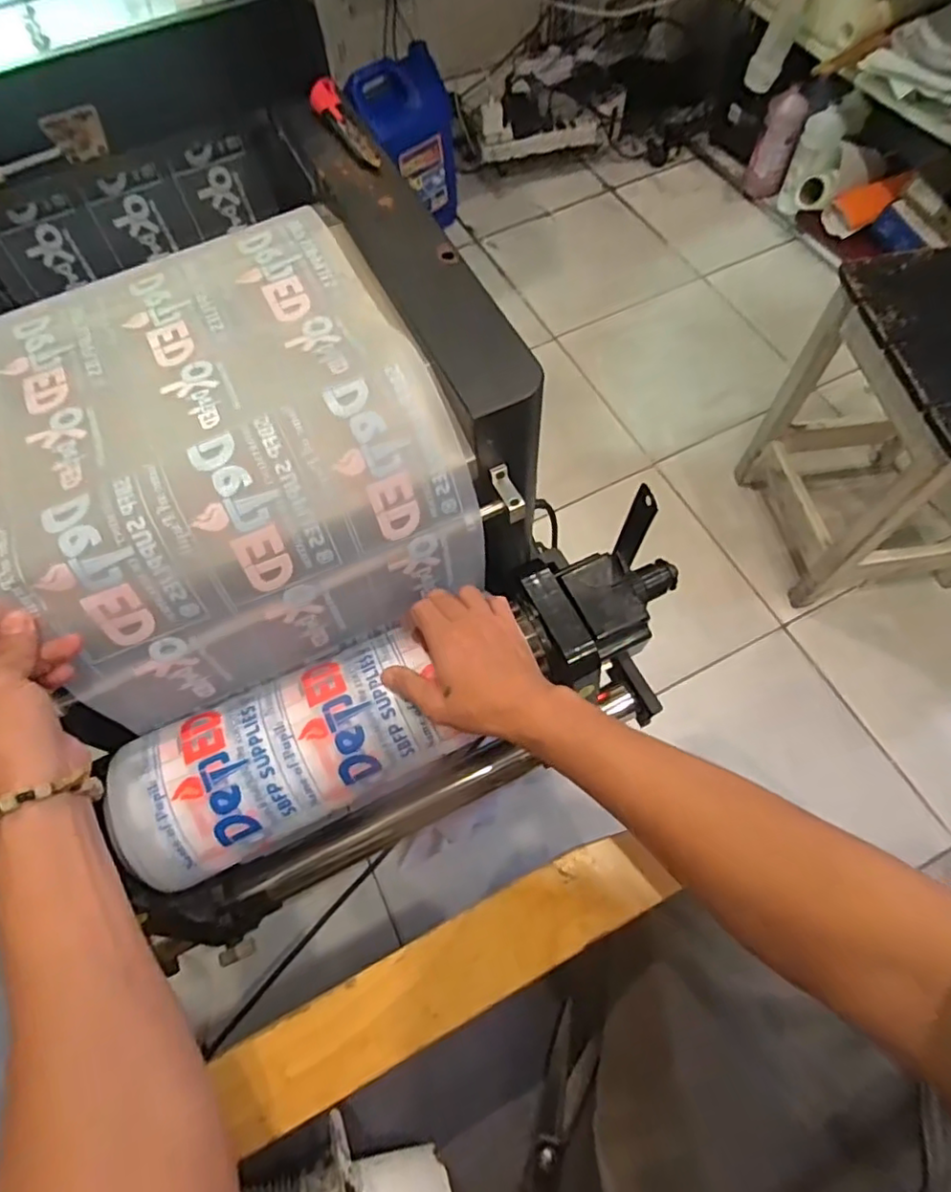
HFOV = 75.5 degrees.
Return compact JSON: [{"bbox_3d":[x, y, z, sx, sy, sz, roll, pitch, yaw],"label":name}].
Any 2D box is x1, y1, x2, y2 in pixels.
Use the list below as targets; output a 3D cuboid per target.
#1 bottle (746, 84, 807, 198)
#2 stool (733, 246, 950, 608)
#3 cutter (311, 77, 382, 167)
[{"bbox_3d":[0.720,-1.071,1.453,0.094,0.212,0.065,37,62,18],"label":"bottle"},{"bbox_3d":[0.671,-0.234,0.932,0.313,0.462,0.321,-9,65,-1],"label":"stool"},{"bbox_3d":[-0.126,-0.451,0.585,0.028,0.013,0.138,-25,66,-9],"label":"cutter"}]

